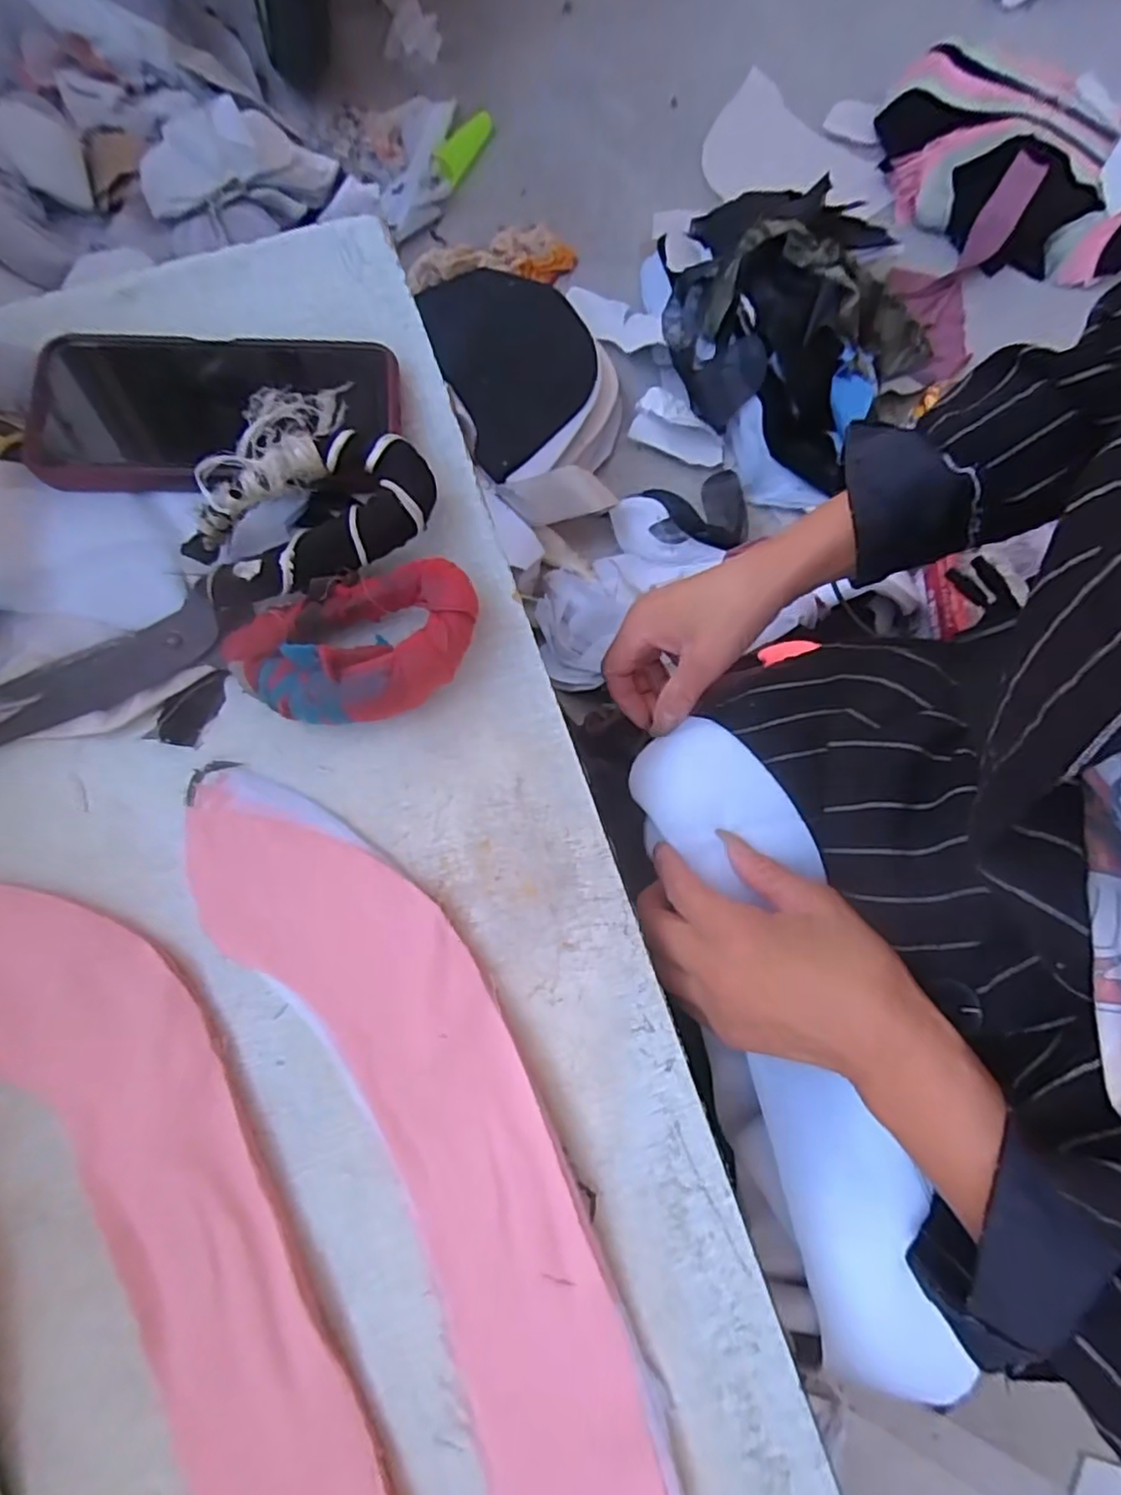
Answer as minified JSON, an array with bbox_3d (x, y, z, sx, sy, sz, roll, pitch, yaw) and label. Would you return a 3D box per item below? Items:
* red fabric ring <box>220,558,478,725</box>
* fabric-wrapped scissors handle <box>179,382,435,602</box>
[{"bbox_3d":[-0.091,-0.043,0.293,0.109,0.033,0.063,-11,80,-3],"label":"red fabric ring"},{"bbox_3d":[-0.117,-0.111,0.296,0.112,0.035,0.076,-33,82,-6],"label":"fabric-wrapped scissors handle"}]

